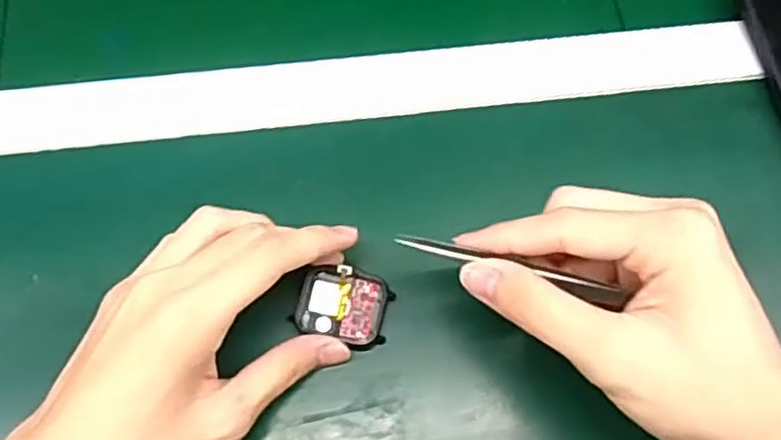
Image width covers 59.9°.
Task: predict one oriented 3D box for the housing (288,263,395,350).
[{"bbox_3d":[-0.024,0.044,0.345,0.045,0.010,0.036,17,73,5],"label":"housing"}]

